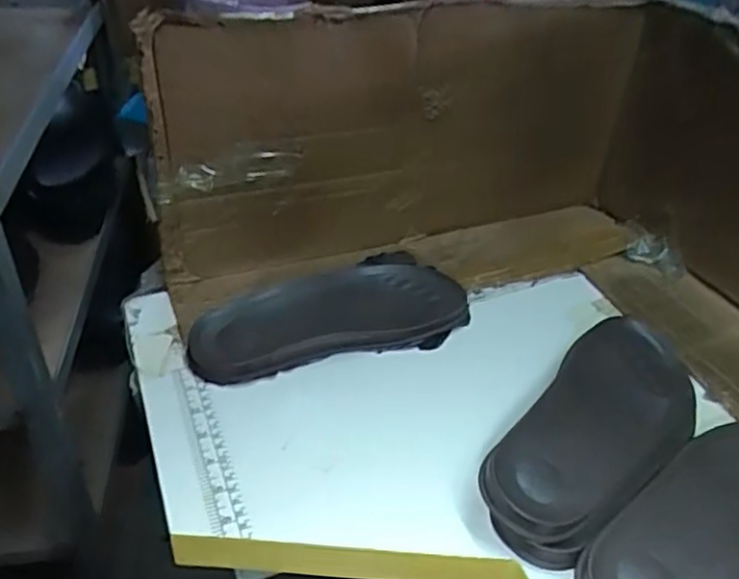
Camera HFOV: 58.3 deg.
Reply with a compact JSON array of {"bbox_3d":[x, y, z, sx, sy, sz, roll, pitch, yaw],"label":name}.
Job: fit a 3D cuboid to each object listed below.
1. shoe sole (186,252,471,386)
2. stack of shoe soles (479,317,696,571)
[{"bbox_3d":[-0.035,0.021,0.597,0.249,0.031,0.105,-11,40,-17],"label":"shoe sole"},{"bbox_3d":[0.177,0.103,0.499,0.103,0.045,0.260,26,44,27],"label":"stack of shoe soles"}]

